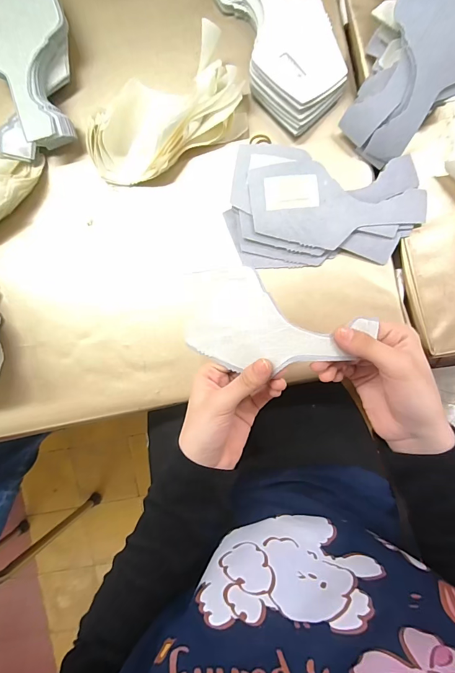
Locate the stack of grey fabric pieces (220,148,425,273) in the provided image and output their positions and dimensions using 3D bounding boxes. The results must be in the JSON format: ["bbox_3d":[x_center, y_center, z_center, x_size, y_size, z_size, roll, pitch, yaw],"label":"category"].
[{"bbox_3d":[0.102,-0.133,0.374,0.197,0.020,0.122,7,91,5],"label":"stack of grey fabric pieces"}]

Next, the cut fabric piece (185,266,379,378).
[{"bbox_3d":[0.034,-0.006,0.296,0.155,0.041,0.077,17,92,5],"label":"cut fabric piece"}]

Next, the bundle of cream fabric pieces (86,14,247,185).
[{"bbox_3d":[-0.066,-0.235,0.381,0.183,0.041,0.088,-31,88,5],"label":"bundle of cream fabric pieces"}]

